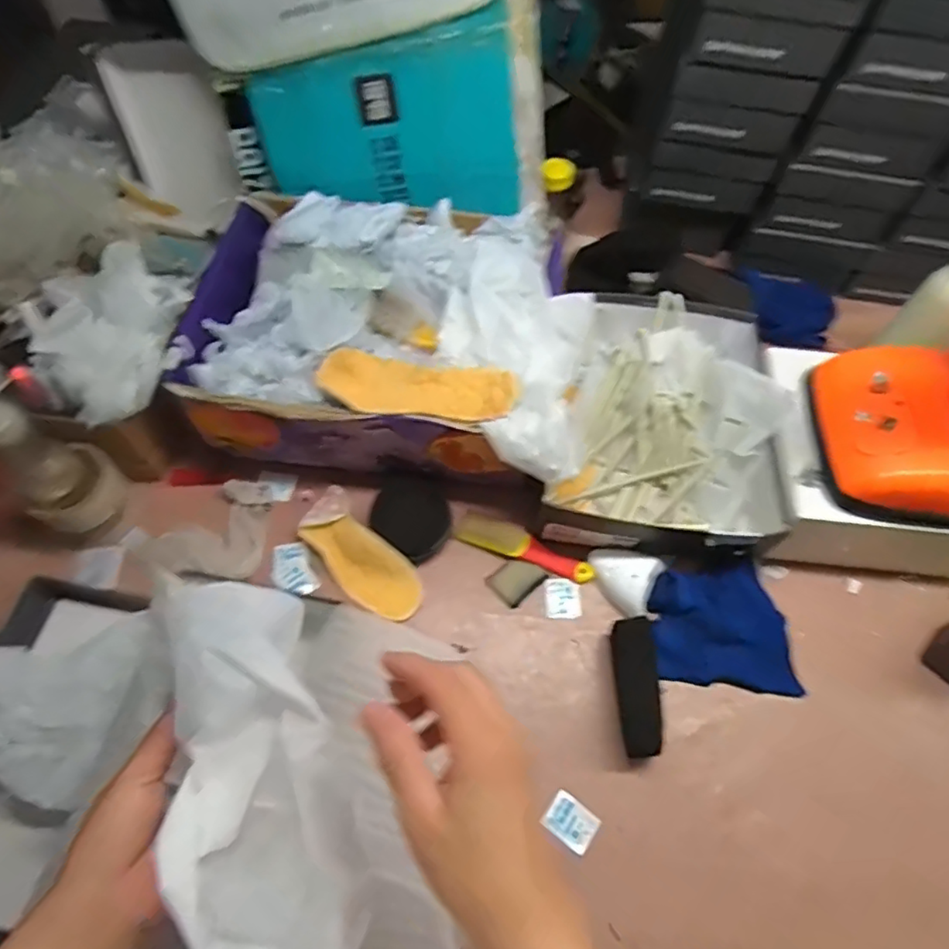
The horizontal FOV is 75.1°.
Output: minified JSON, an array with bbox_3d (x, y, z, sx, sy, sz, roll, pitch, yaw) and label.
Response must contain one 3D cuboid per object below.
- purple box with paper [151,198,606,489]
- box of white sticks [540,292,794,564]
[{"bbox_3d":[-0.094,-0.163,0.729,0.440,0.177,0.328,10,61,4],"label":"purple box with paper"},{"bbox_3d":[0.232,-0.061,0.734,0.256,0.101,0.331,13,61,5],"label":"box of white sticks"}]

